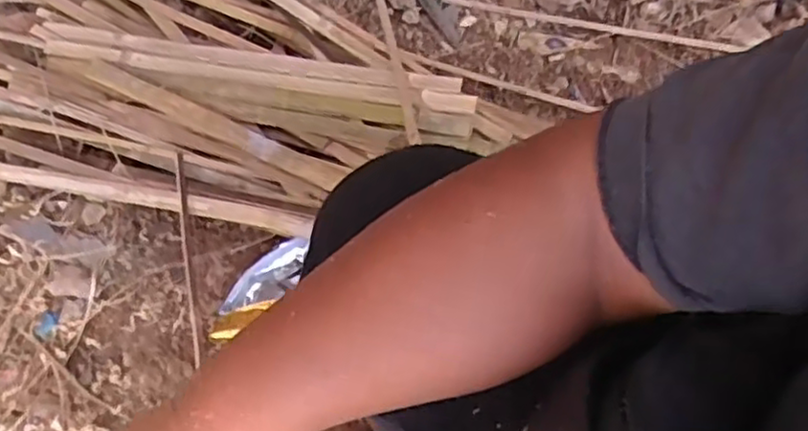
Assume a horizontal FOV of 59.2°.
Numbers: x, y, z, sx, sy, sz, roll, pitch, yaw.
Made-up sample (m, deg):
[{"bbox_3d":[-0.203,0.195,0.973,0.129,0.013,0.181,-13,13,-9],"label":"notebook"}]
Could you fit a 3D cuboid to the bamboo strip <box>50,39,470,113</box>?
[{"bbox_3d":[-0.190,-0.179,0.904,0.562,0.012,0.029,6,62,9],"label":"bamboo strip"}]

